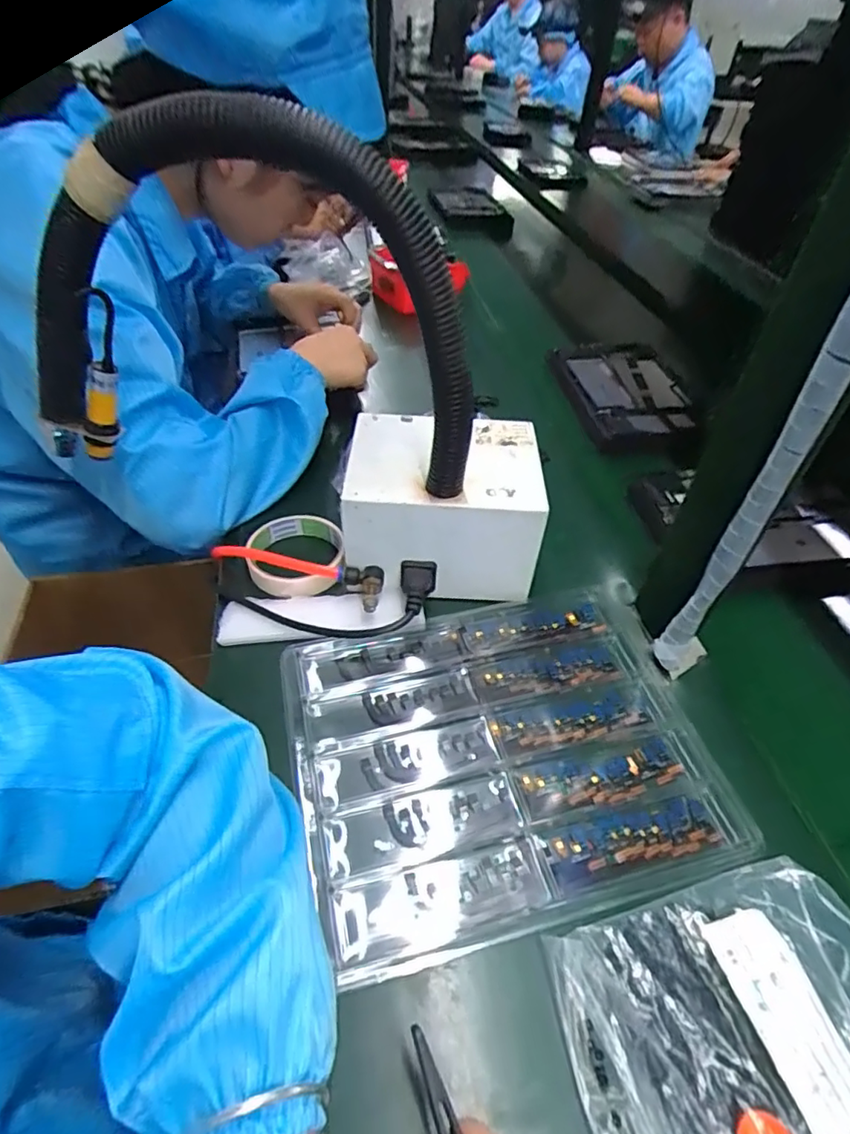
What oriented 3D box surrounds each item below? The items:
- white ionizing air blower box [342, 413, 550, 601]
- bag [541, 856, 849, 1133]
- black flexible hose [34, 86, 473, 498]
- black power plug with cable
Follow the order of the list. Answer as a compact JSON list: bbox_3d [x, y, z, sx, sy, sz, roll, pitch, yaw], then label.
[{"bbox_3d":[0.013,-0.055,0.493,0.155,0.099,0.129,2,46,-1],"label":"white ionizing air blower box"},{"bbox_3d":[0.161,0.235,0.278,0.169,0.027,0.140,-11,47,-13],"label":"bag"},{"bbox_3d":[-0.119,-0.172,0.377,0.309,0.225,0.092,8,46,4],"label":"black flexible hose"},{"bbox_3d":[-0.073,0.036,0.456,0.171,0.028,0.060,-13,46,3],"label":"black power plug with cable"}]

